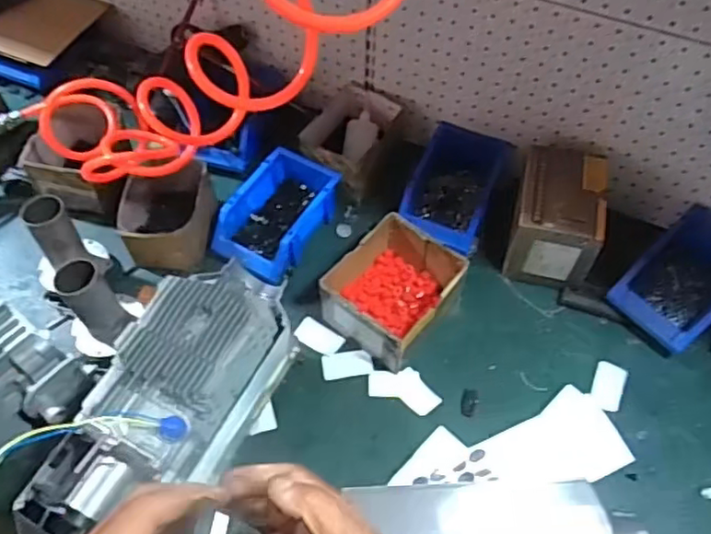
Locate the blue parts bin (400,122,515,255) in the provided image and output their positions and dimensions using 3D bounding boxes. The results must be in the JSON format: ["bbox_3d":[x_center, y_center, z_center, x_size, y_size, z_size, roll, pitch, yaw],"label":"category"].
[{"bbox_3d":[0.152,-0.113,0.926,0.128,0.085,0.191,21,60,13],"label":"blue parts bin"}]

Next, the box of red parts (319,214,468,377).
[{"bbox_3d":[0.054,0.033,0.825,0.135,0.099,0.159,33,63,19],"label":"box of red parts"}]

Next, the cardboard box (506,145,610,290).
[{"bbox_3d":[0.271,-0.070,0.845,0.108,0.123,0.141,9,58,5],"label":"cardboard box"}]

